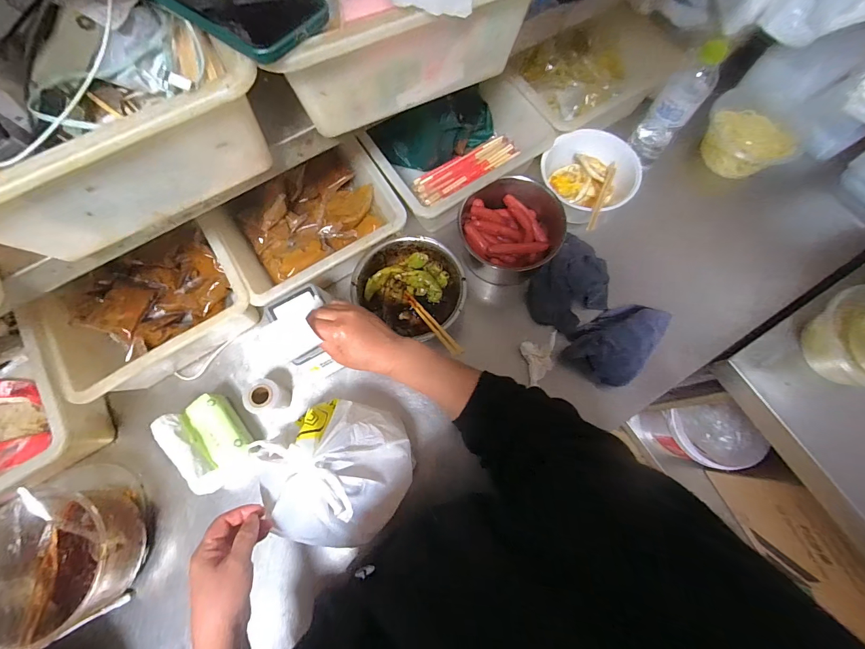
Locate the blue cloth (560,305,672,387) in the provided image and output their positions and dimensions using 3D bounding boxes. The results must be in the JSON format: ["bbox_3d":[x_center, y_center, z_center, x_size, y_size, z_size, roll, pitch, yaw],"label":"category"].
[{"bbox_3d":[0.306,0.017,0.595,0.110,0.048,0.166,39,78,11],"label":"blue cloth"}]

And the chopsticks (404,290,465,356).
[{"bbox_3d":[-0.005,-0.006,0.591,0.017,0.010,0.171,-34,48,-9],"label":"chopsticks"}]

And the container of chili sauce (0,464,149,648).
[{"bbox_3d":[-0.501,0.307,0.506,0.173,0.104,0.184,0,74,1],"label":"container of chili sauce"}]

